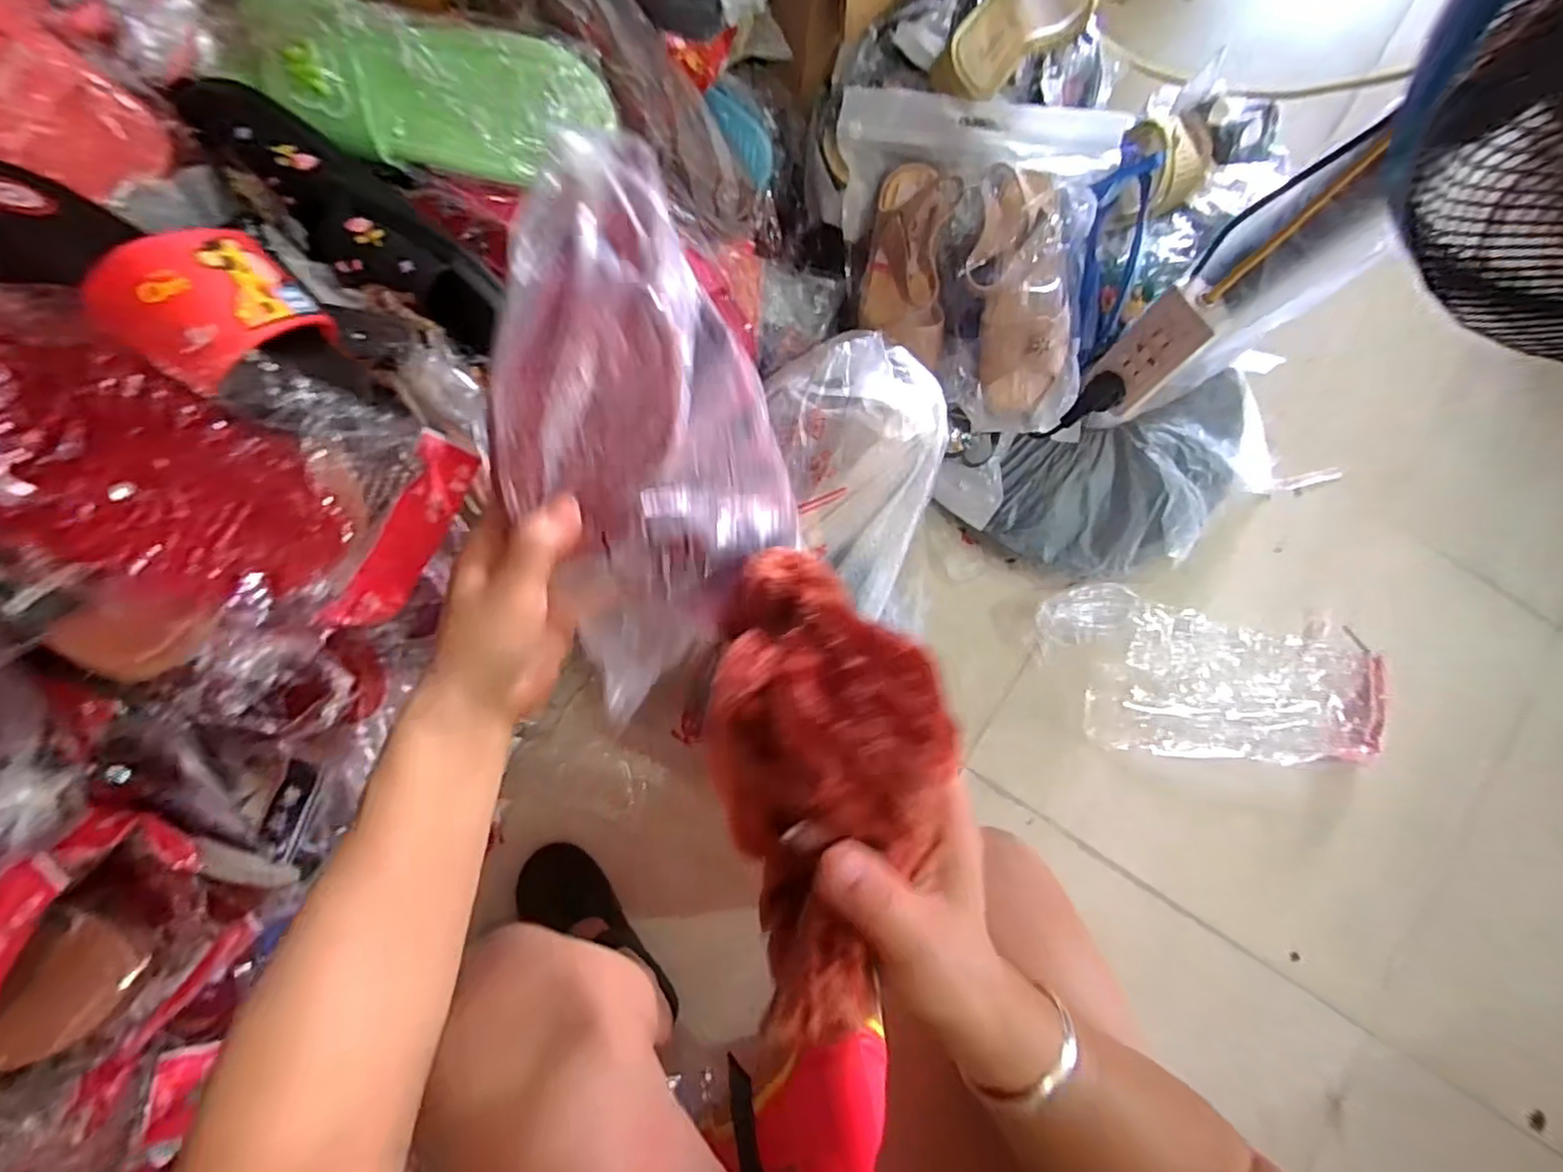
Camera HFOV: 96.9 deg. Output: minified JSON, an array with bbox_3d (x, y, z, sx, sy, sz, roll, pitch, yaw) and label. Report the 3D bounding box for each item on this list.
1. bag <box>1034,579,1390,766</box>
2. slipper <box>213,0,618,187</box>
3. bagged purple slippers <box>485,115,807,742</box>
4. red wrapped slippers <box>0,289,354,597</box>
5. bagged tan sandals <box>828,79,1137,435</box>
[{"bbox_3d":[0.539,0.120,0.858,0.464,0.057,0.195,10,81,-2],"label":"bag"},{"bbox_3d":[-0.269,-0.389,0.544,0.264,0.092,0.070,3,39,-13],"label":"slipper"},{"bbox_3d":[-0.076,-0.095,0.365,0.133,0.065,0.279,-19,83,-6],"label":"bagged purple slippers"},{"bbox_3d":[-0.335,-0.064,0.340,0.233,0.055,0.120,24,81,-14],"label":"red wrapped slippers"},{"bbox_3d":[0.192,-0.330,0.732,0.282,0.080,0.313,4,109,3],"label":"bagged tan sandals"}]

